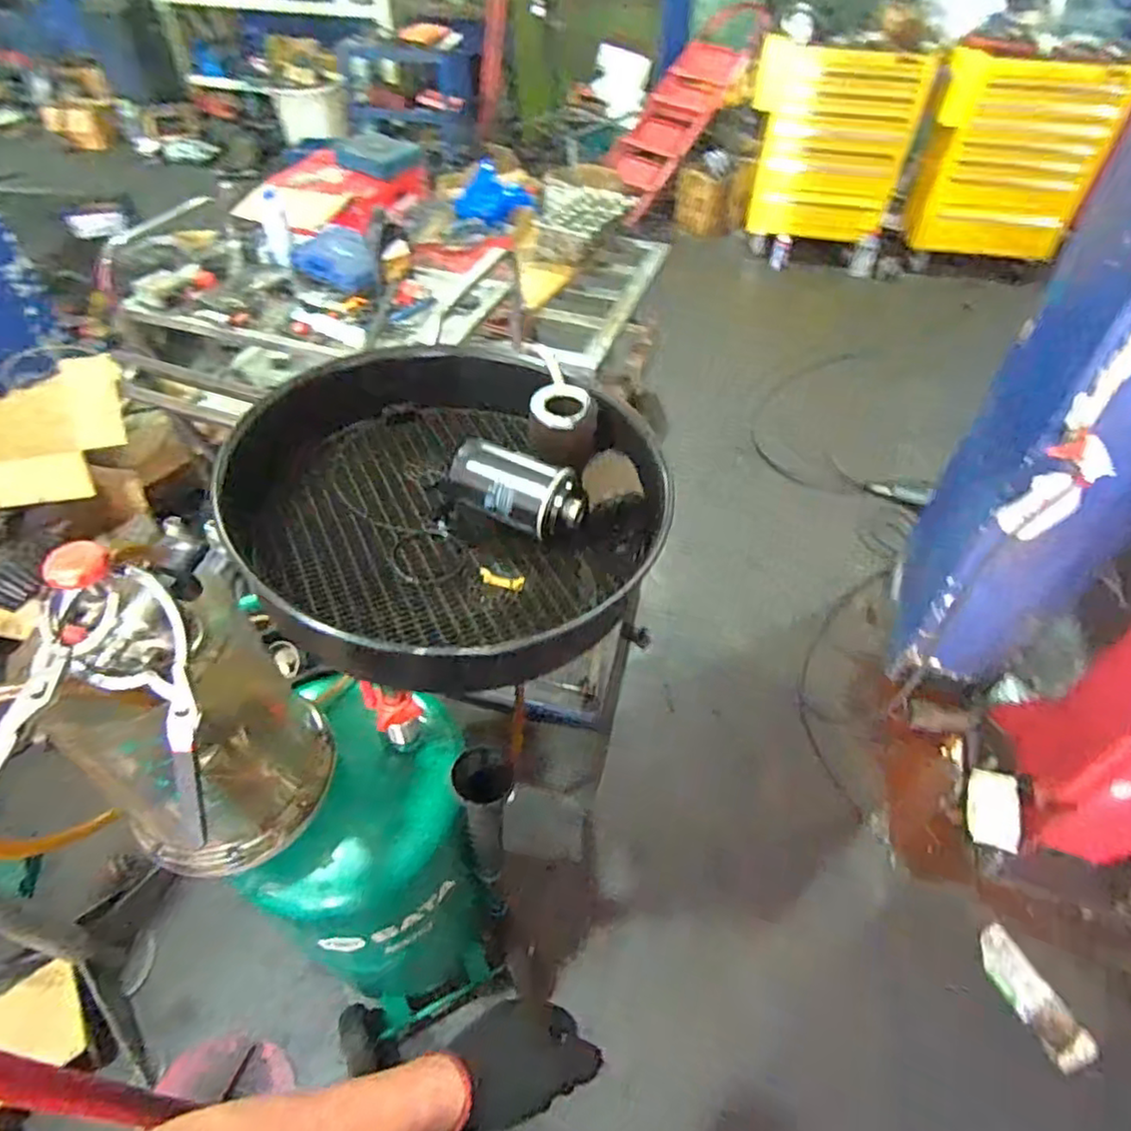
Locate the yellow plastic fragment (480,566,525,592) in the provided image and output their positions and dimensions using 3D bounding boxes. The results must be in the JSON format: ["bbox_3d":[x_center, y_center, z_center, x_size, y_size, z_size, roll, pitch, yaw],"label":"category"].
[{"bbox_3d":[-0.063,0.014,0.652,0.045,0.004,0.018,11,47,9],"label":"yellow plastic fragment"}]

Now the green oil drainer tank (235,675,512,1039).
[{"bbox_3d":[-0.298,0.539,1.139,0.303,0.677,0.293,-9,48,-10],"label":"green oil drainer tank"}]

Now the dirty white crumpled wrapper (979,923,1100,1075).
[{"bbox_3d":[0.980,0.905,1.401,0.094,0.053,0.258,-14,48,-14],"label":"dirty white crumpled wrapper"}]

